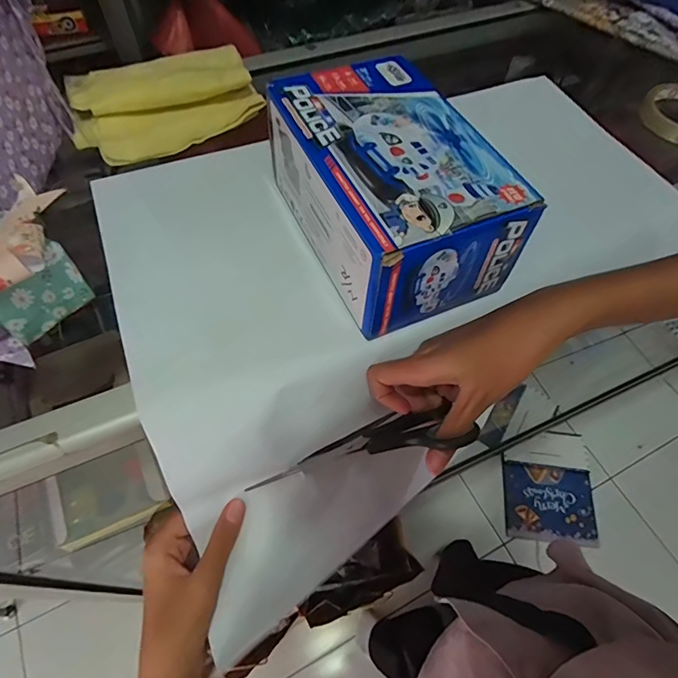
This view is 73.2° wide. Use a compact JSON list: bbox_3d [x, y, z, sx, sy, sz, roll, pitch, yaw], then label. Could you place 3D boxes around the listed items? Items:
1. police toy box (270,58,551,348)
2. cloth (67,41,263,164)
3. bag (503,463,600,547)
[{"bbox_3d":[0.037,-0.112,0.346,0.118,0.091,0.191,-21,63,-14],"label":"police toy box"},{"bbox_3d":[-0.166,-0.224,0.436,0.170,0.027,0.117,-14,61,-11],"label":"cloth"},{"bbox_3d":[0.617,0.472,1.323,0.265,0.020,0.217,5,60,0],"label":"bag"}]

